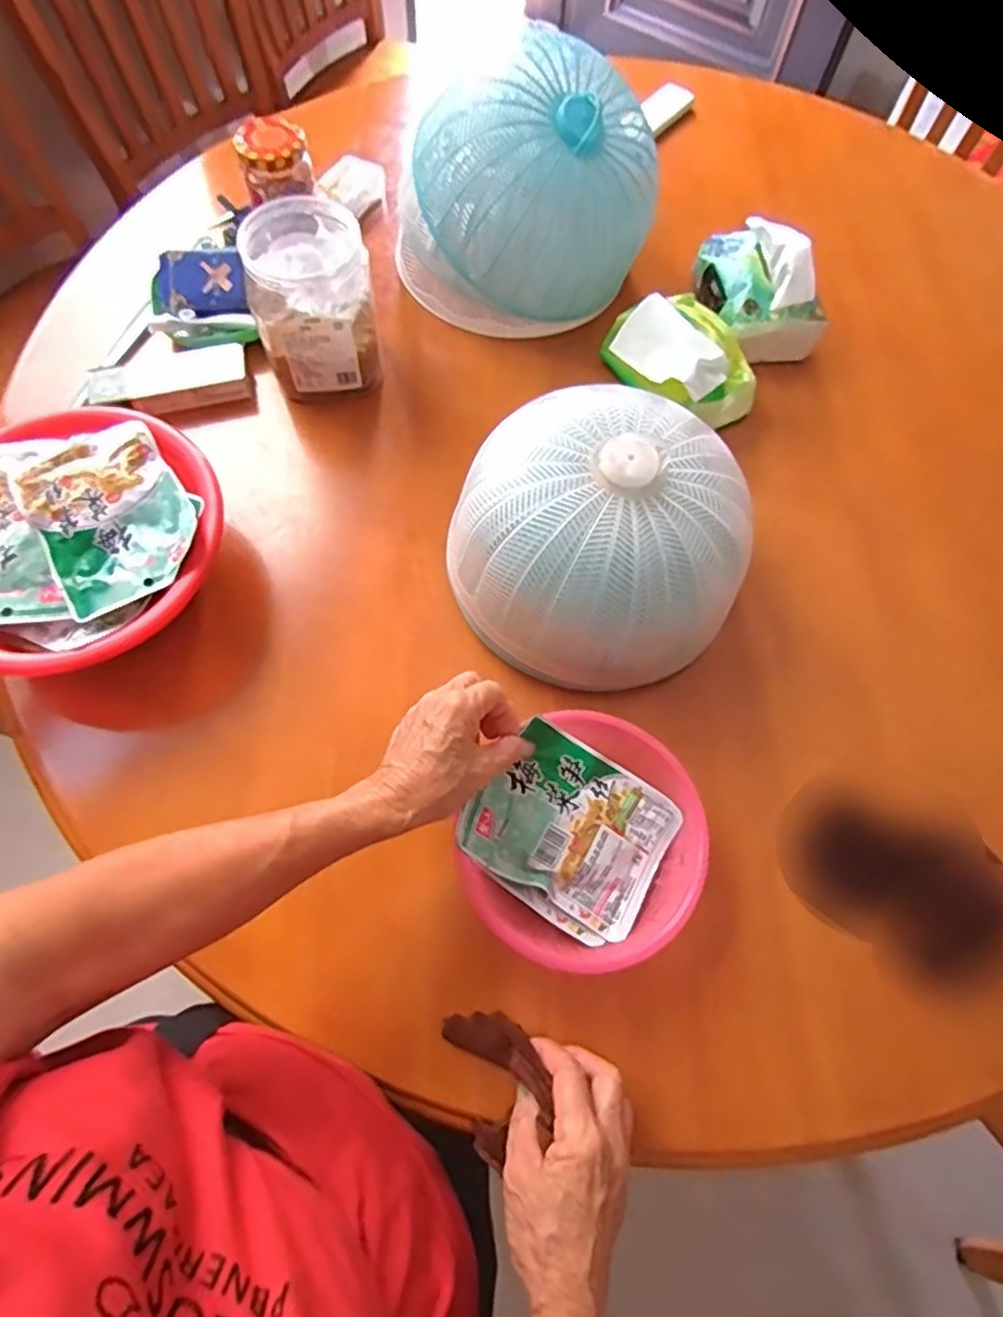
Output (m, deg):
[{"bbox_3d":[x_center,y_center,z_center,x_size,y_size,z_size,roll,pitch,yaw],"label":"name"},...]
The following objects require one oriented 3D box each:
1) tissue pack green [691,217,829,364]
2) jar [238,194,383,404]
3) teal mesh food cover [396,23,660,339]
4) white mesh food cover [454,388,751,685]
[{"bbox_3d":[0.263,-0.387,0.690,0.099,0.082,0.142,-7,68,-6],"label":"tissue pack green"},{"bbox_3d":[-0.175,-0.328,0.627,0.110,0.134,0.110,1,67,-2],"label":"jar"},{"bbox_3d":[0.021,-0.454,0.665,0.212,0.184,0.217,-40,74,-17],"label":"teal mesh food cover"},{"bbox_3d":[0.073,-0.098,0.536,0.228,0.130,0.211,24,68,7],"label":"white mesh food cover"}]

